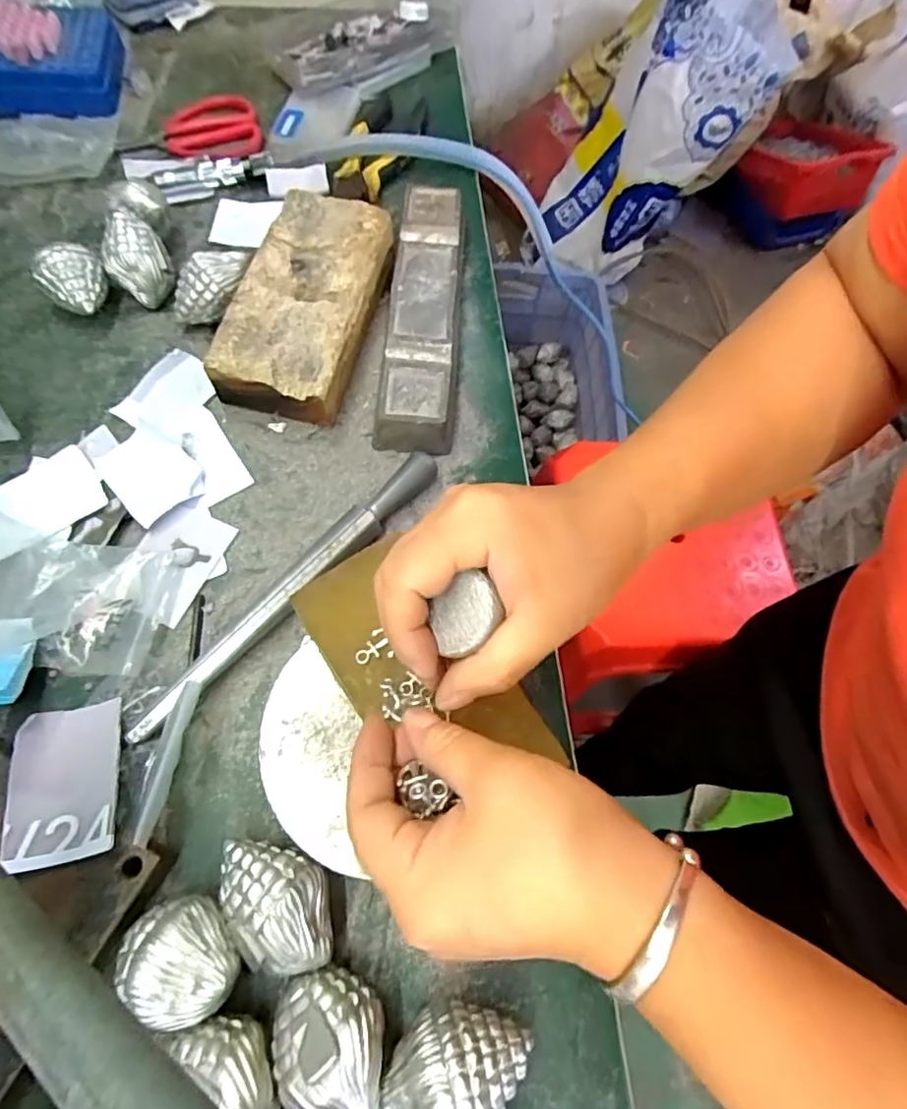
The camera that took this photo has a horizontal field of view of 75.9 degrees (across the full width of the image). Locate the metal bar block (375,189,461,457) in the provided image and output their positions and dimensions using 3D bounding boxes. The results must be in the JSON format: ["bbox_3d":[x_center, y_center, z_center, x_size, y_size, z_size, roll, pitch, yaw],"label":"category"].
[{"bbox_3d":[-0.024,-0.195,0.463,0.051,0.031,0.249,4,64,-2],"label":"metal bar block"}]

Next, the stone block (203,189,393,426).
[{"bbox_3d":[-0.110,-0.193,0.450,0.094,0.054,0.182,13,64,4],"label":"stone block"}]

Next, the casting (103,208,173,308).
[{"bbox_3d":[-0.253,-0.237,0.465,0.047,0.048,0.059,-25,67,-14],"label":"casting"}]

